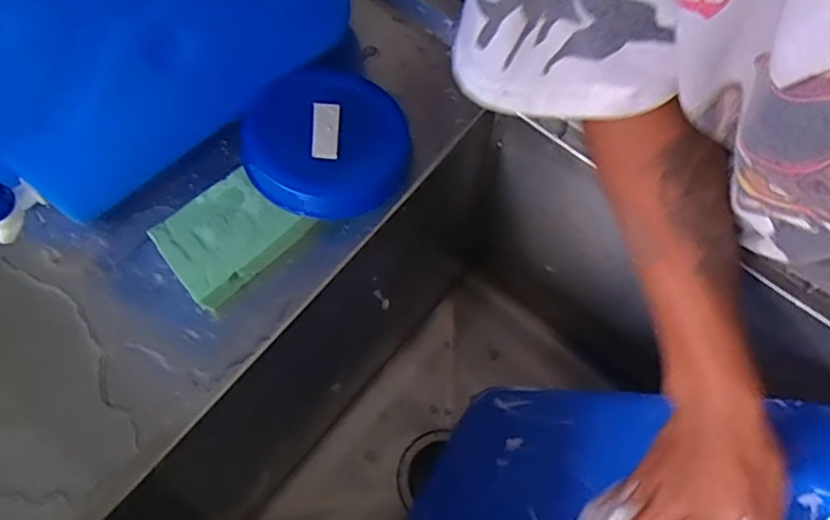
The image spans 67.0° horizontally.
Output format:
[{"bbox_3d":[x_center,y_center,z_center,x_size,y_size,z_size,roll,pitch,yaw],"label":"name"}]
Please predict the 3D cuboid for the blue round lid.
[{"bbox_3d":[-0.064,-0.087,0.459,0.114,0.024,0.114,6,63,-12],"label":"blue round lid"}]

